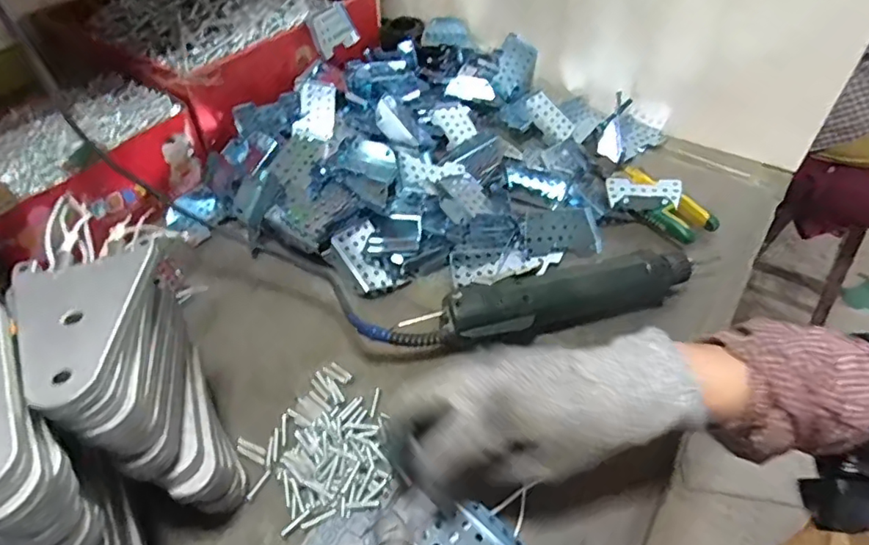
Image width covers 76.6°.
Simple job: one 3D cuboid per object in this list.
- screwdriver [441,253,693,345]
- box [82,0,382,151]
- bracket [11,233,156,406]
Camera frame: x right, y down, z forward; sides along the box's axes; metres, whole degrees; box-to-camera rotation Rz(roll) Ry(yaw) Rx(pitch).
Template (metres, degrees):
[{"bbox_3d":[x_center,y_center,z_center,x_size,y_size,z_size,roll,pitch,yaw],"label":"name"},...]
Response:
[{"bbox_3d":[0.109,0.020,0.449,0.208,0.038,0.044,-14,48,-14],"label":"screwdriver"},{"bbox_3d":[-0.236,-0.294,0.660,0.241,0.093,0.301,31,53,26],"label":"box"},{"bbox_3d":[-0.175,0.022,0.266,0.064,0.006,0.098,-12,47,-12],"label":"bracket"}]

